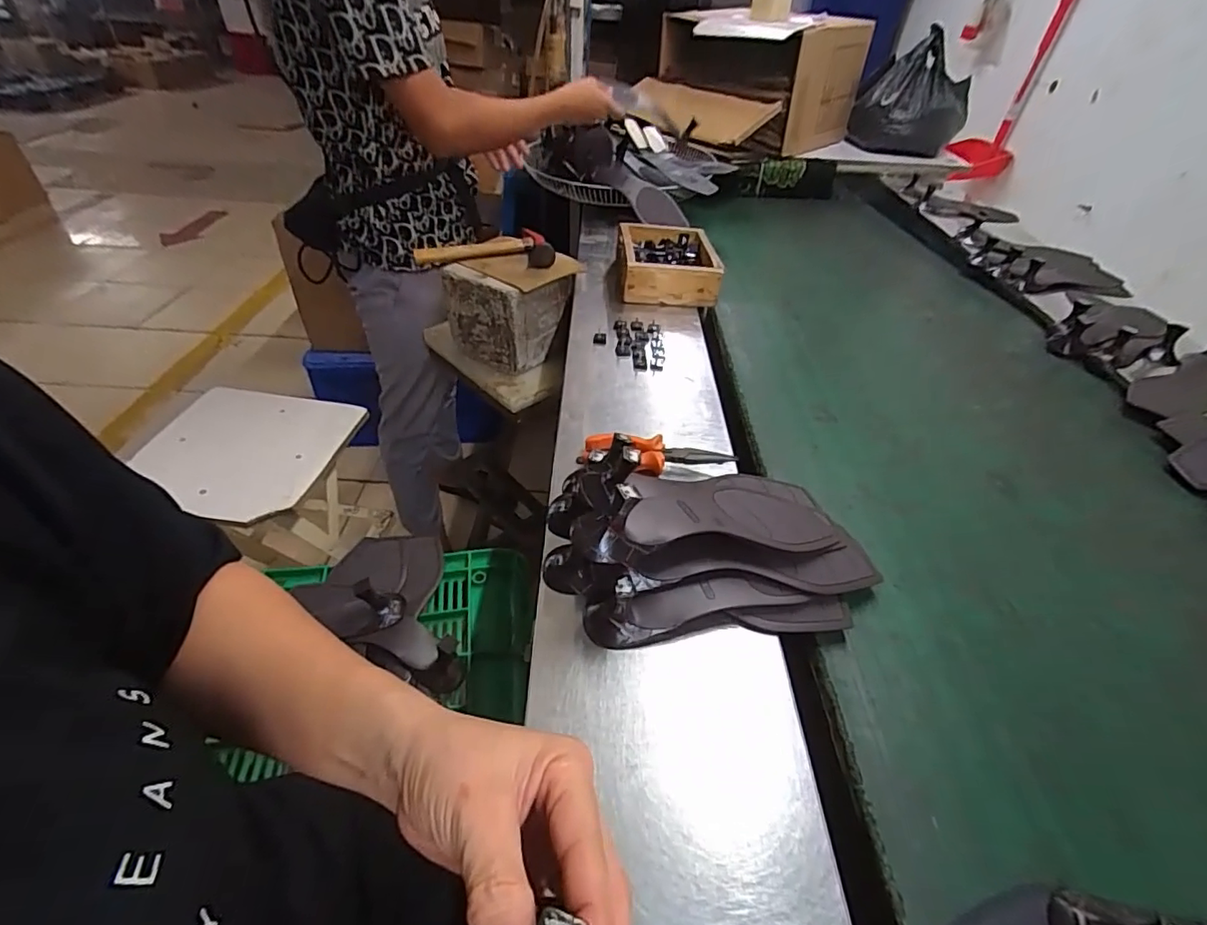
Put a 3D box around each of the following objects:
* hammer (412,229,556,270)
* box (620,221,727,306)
[{"bbox_3d":[-0.190,-0.342,0.872,0.217,0.030,0.092,-1,43,-8],"label":"hammer"},{"bbox_3d":[0.103,-0.330,0.917,0.152,0.065,0.189,3,43,-4],"label":"box"}]

